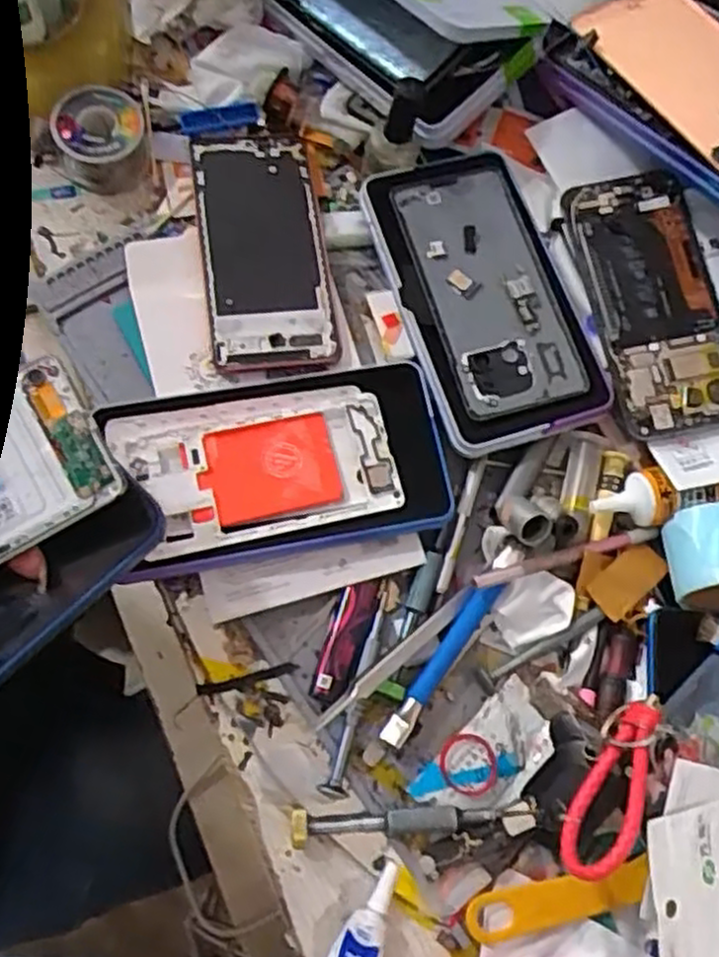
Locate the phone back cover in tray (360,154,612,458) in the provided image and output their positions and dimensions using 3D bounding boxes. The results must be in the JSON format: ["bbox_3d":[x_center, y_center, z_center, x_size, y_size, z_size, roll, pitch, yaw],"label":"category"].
[{"bbox_3d":[0.073,-0.112,0.451,0.098,0.022,0.187,-17,78,-4],"label":"phone back cover in tray"}]

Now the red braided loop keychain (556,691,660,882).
[{"bbox_3d":[0.121,0.144,0.359,0.023,0.027,0.091,31,66,6],"label":"red braided loop keychain"}]

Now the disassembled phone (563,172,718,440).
[{"bbox_3d":[0.175,-0.105,0.444,0.071,0.005,0.158,-11,77,-3],"label":"disassembled phone"}]

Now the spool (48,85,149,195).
[{"bbox_3d":[-0.159,-0.211,0.467,0.052,0.031,0.057,5,77,1],"label":"spool"}]

